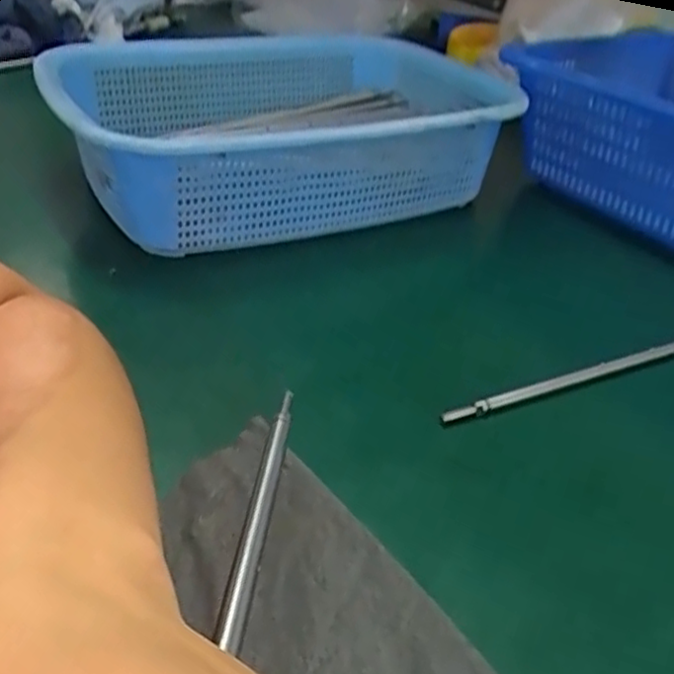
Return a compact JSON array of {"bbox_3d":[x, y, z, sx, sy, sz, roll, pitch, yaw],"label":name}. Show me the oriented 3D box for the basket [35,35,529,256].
[{"bbox_3d":[-0.035,-0.148,0.528,0.329,0.089,0.209,-7,37,-16],"label":"basket"}]

